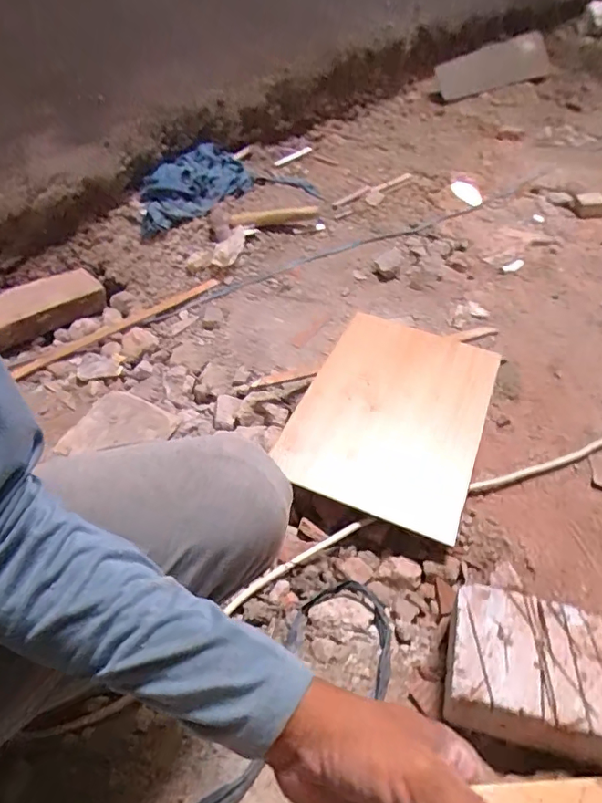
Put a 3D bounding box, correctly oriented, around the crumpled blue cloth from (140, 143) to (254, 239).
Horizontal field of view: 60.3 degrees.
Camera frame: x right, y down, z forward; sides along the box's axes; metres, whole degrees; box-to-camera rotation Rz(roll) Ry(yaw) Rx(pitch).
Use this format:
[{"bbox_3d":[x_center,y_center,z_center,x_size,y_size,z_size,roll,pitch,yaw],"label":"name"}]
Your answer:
[{"bbox_3d":[-0.252,-0.512,1.232,0.153,0.094,0.342,24,53,25],"label":"crumpled blue cloth"}]

